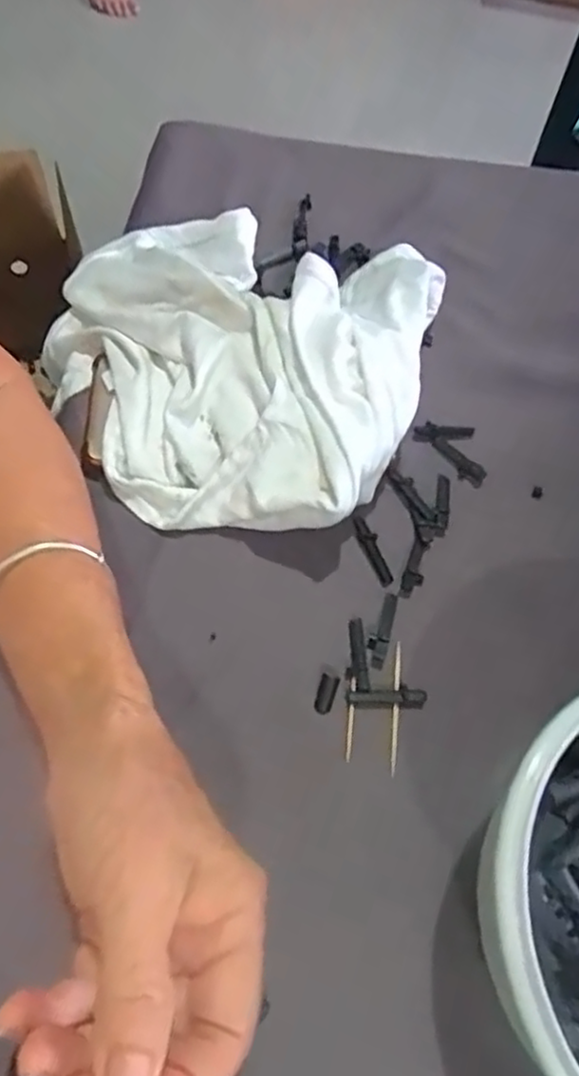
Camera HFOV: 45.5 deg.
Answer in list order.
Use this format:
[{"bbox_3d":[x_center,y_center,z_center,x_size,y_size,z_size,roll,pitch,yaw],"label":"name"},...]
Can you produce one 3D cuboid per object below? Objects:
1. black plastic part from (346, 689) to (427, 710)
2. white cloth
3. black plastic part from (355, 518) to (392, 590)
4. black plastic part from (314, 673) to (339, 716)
[{"bbox_3d":[0.044,0.074,0.315,0.035,0.004,0.009,1,61,-1],"label":"black plastic part"},{"bbox_3d":[-0.036,-0.107,0.379,0.216,0.057,0.200,23,63,11],"label":"white cloth"},{"bbox_3d":[0.042,0.006,0.349,0.009,0.004,0.039,-22,64,-13],"label":"black plastic part"},{"bbox_3d":[0.017,0.072,0.317,0.009,0.005,0.018,15,62,7],"label":"black plastic part"}]

